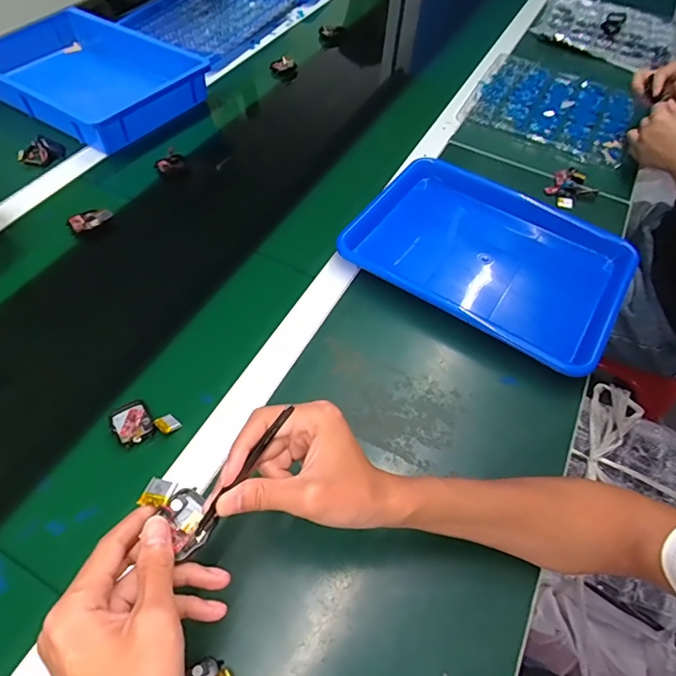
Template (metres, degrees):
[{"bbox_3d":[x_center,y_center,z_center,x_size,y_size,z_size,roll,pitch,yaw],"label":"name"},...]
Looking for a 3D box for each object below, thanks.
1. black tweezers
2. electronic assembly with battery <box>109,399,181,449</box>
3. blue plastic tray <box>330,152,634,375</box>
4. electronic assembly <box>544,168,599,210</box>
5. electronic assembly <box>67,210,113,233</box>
[{"bbox_3d":[-0.065,0.091,0.321,0.008,0.012,0.100,36,86,19],"label":"black tweezers"},{"bbox_3d":[-0.194,0.083,0.475,0.053,0.011,0.052,-34,64,-21],"label":"electronic assembly with battery"},{"bbox_3d":[0.197,-0.109,0.618,0.328,0.043,0.243,31,61,18],"label":"blue plastic tray"},{"bbox_3d":[0.361,-0.237,0.743,0.080,0.015,0.078,-18,59,-13],"label":"electronic assembly"},{"bbox_3d":[-0.333,-0.159,0.643,0.055,0.016,0.028,-34,64,-21],"label":"electronic assembly"}]

